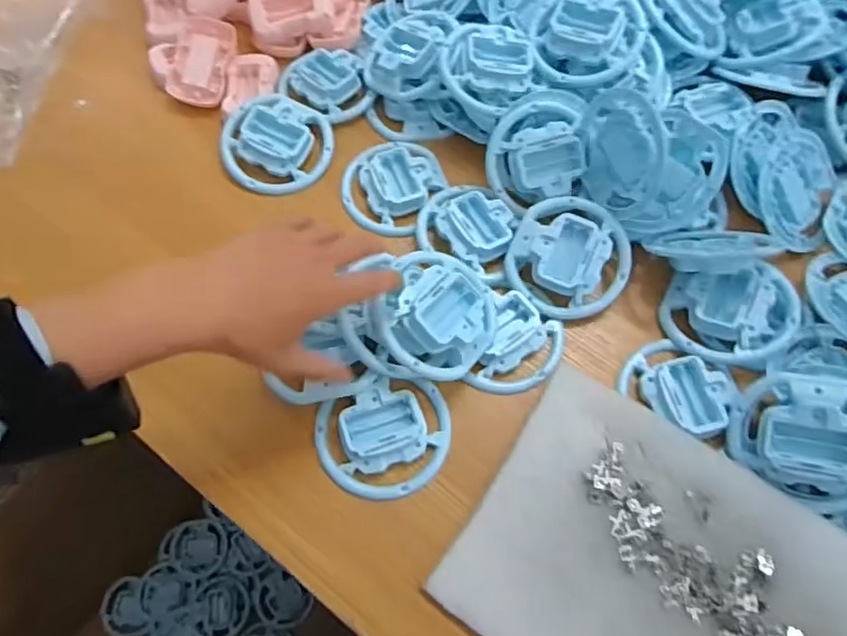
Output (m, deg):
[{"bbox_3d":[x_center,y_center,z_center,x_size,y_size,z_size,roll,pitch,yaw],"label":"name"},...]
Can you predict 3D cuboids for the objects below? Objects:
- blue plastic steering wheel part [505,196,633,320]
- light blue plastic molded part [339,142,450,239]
[{"bbox_3d":[0.125,-0.054,0.489,0.101,0.032,0.103,0,67,0],"label":"blue plastic steering wheel part"},{"bbox_3d":[-0.034,-0.127,0.535,0.093,0.019,0.097,0,71,1],"label":"light blue plastic molded part"}]

